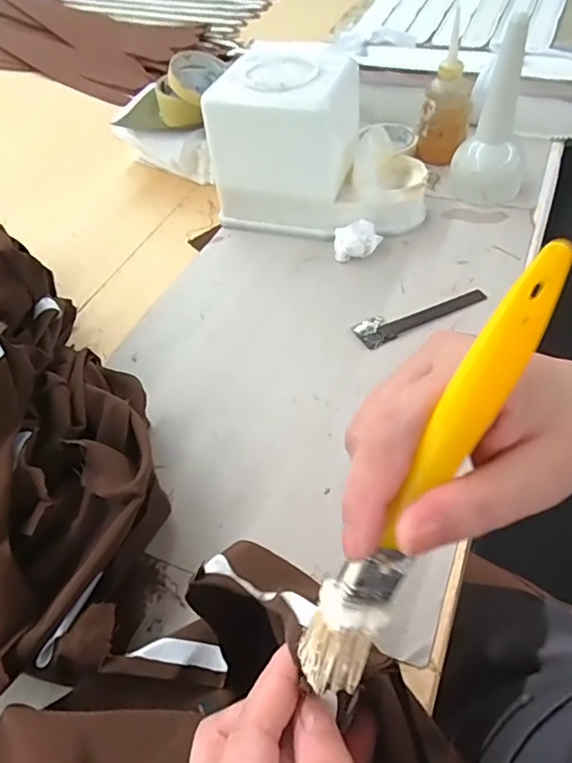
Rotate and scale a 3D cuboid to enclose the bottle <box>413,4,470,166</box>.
[{"bbox_3d":[0.207,-0.365,0.685,0.060,0.161,0.049,23,56,23],"label":"bottle"}]

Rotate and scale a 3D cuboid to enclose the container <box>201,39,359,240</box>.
[{"bbox_3d":[0.002,-0.283,0.638,0.155,0.165,0.125,15,54,17],"label":"container"}]

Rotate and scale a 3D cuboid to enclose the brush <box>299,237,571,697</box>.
[{"bbox_3d":[0.044,0.037,0.178,0.022,0.171,0.018,34,23,28],"label":"brush"}]

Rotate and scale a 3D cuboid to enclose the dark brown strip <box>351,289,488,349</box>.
[{"bbox_3d":[0.139,-0.070,0.550,0.141,0.005,0.036,-21,52,-11],"label":"dark brown strip"}]

